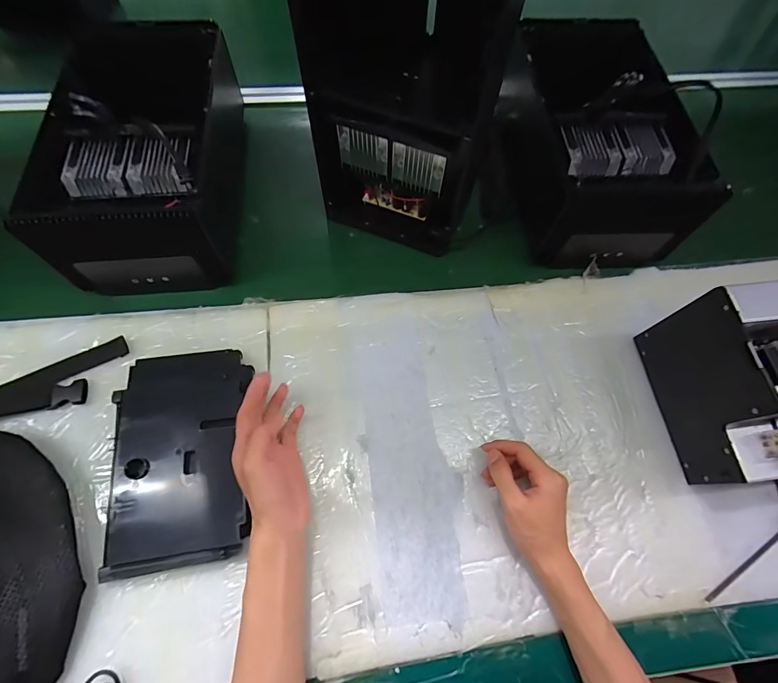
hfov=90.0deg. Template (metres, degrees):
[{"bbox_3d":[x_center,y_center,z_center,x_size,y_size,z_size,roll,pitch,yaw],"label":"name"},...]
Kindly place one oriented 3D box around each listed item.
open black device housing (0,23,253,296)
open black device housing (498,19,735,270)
[{"bbox_3d":[-0.315,-0.247,0.514,0.195,0.121,0.343,-3,66,-4],"label":"open black device housing"},{"bbox_3d":[0.280,-0.293,0.545,0.187,0.159,0.351,-5,67,-5],"label":"open black device housing"}]

